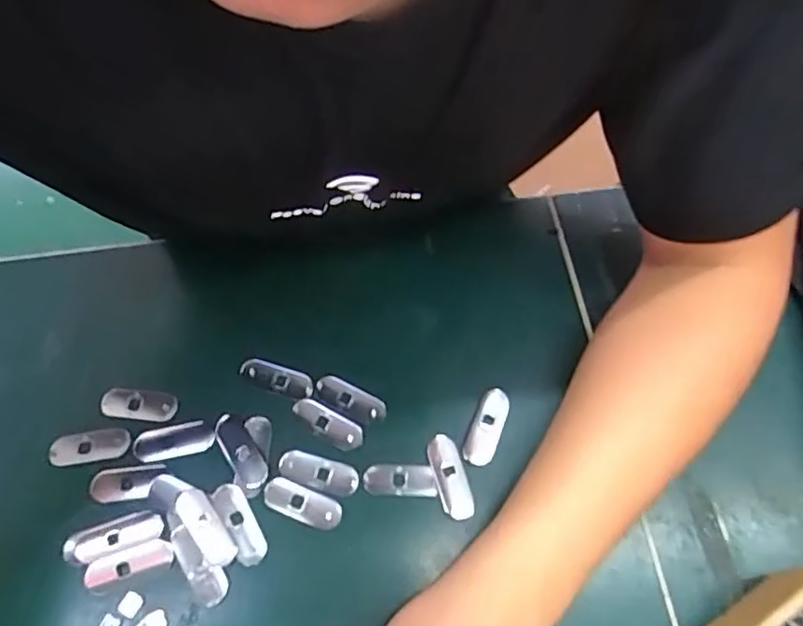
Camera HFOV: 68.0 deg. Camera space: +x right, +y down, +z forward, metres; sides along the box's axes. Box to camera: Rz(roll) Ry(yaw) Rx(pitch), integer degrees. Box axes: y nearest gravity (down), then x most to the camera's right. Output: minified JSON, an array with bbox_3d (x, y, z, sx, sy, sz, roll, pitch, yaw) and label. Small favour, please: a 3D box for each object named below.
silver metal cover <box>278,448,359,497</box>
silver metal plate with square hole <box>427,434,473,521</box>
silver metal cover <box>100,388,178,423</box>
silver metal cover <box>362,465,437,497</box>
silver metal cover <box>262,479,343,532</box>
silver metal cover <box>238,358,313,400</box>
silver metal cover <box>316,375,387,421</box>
[{"bbox_3d":[-0.053,0.101,0.377,0.051,0.004,0.020,15,65,6],"label":"silver metal cover"},{"bbox_3d":[0.030,0.103,0.375,0.019,0.004,0.053,-15,66,-8],"label":"silver metal plate with square hole"},{"bbox_3d":[-0.176,0.062,0.400,0.051,0.004,0.020,6,67,7],"label":"silver metal cover"},{"bbox_3d":[-0.001,0.106,0.375,0.045,0.005,0.019,2,64,0],"label":"silver metal cover"},{"bbox_3d":[-0.062,0.118,0.370,0.049,0.004,0.019,19,65,8],"label":"silver metal cover"},{"bbox_3d":[-0.085,0.044,0.407,0.052,0.004,0.020,17,65,7],"label":"silver metal cover"},{"bbox_3d":[-0.034,0.057,0.399,0.051,0.004,0.017,25,66,11],"label":"silver metal cover"}]

